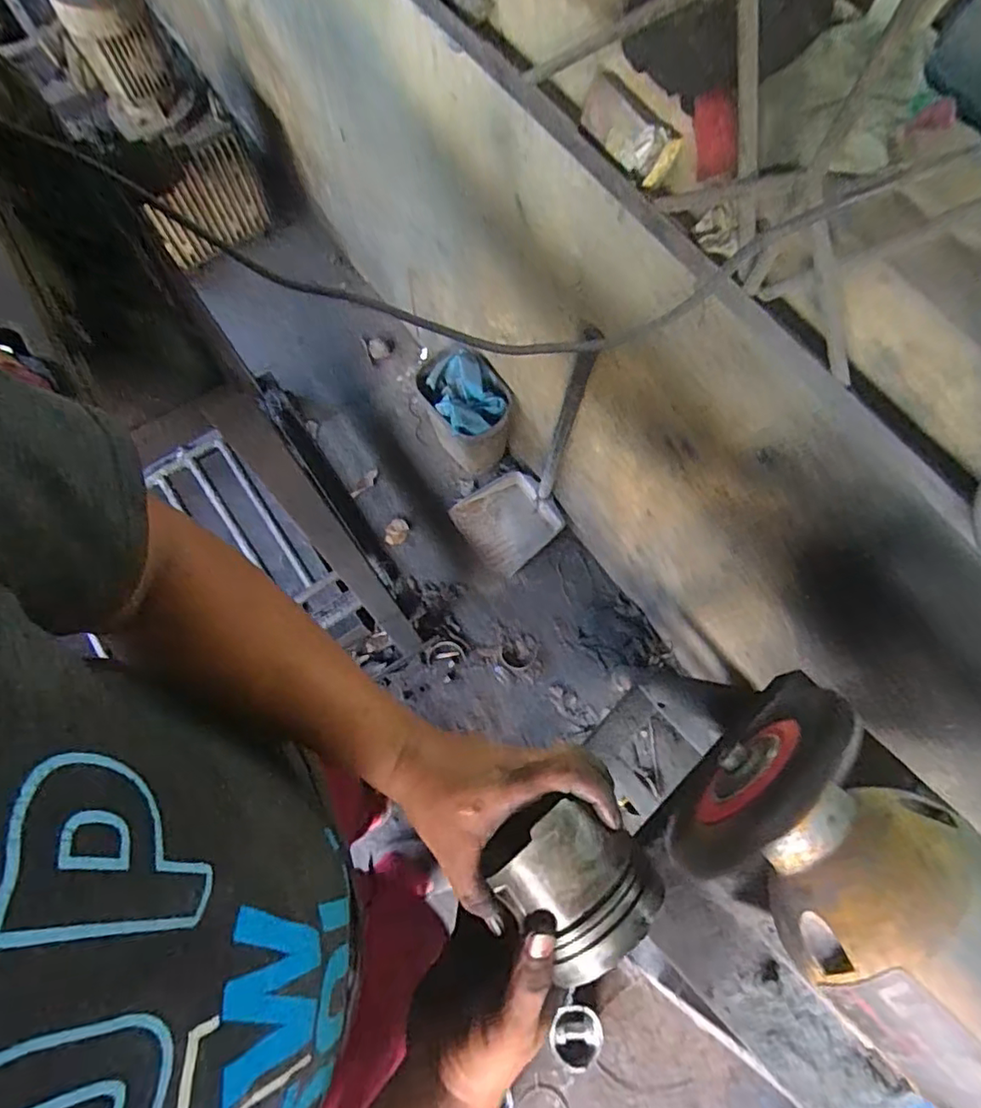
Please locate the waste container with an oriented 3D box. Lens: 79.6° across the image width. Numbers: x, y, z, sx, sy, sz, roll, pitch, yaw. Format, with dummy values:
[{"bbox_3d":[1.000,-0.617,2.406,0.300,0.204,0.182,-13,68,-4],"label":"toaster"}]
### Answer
[{"bbox_3d":[-0.047,-0.316,1.389,0.173,0.294,0.222,-22,73,-5],"label":"waste container"}]

